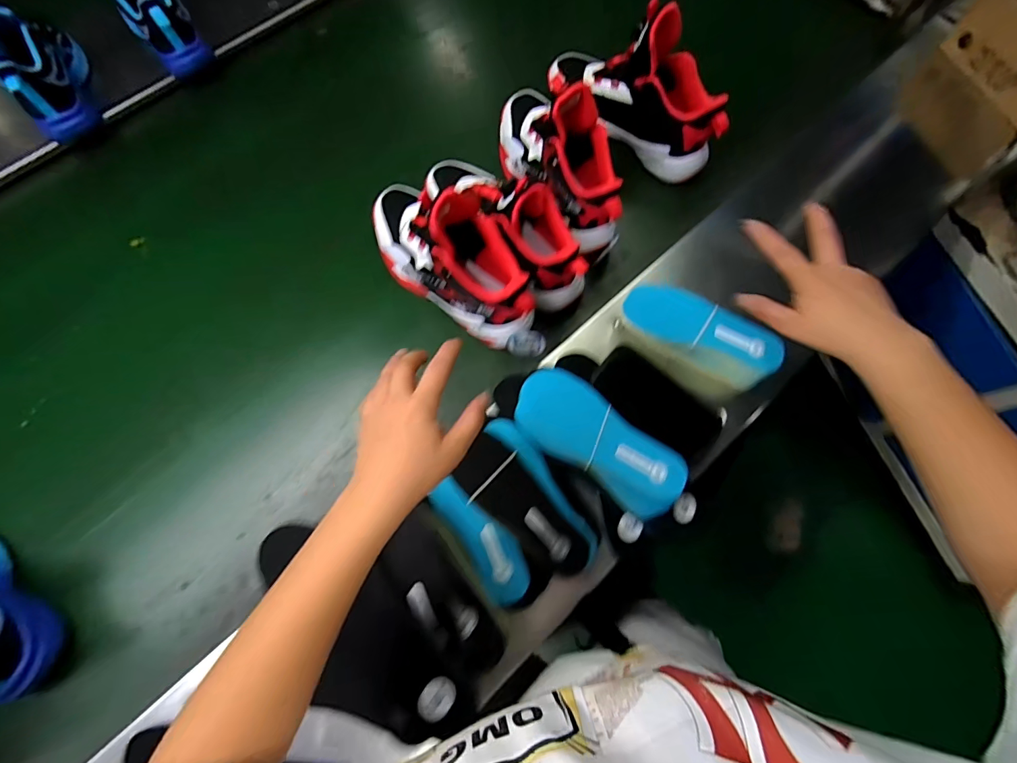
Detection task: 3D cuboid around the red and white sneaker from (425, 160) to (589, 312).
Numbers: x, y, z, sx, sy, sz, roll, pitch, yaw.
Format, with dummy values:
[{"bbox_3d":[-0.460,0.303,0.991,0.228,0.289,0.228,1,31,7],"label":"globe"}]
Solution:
[{"bbox_3d":[0.001,-0.231,0.581,0.096,0.134,0.279,-38,77,-11],"label":"red and white sneaker"}]

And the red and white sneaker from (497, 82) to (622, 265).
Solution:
[{"bbox_3d":[0.064,-0.320,0.605,0.094,0.151,0.297,-27,76,-8],"label":"red and white sneaker"}]

